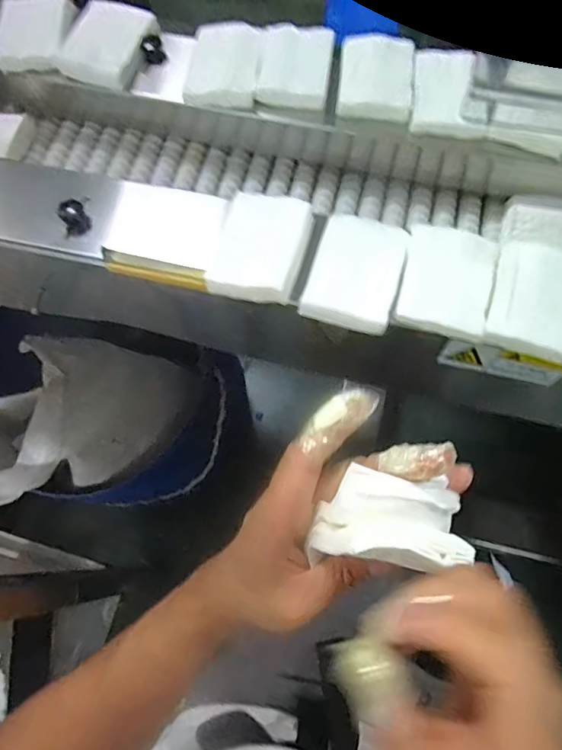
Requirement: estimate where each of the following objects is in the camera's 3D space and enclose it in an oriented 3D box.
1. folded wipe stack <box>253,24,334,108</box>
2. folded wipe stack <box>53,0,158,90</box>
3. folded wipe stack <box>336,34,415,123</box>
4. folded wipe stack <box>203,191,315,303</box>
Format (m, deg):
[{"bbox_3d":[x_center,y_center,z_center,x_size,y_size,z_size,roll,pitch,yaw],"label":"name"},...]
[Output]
[{"bbox_3d":[0.016,-0.325,0.507,0.074,0.014,0.100,7,70,4],"label":"folded wipe stack"},{"bbox_3d":[-0.188,-0.360,0.526,0.081,0.030,0.096,16,71,7],"label":"folded wipe stack"},{"bbox_3d":[0.098,-0.308,0.501,0.073,0.015,0.101,6,70,3],"label":"folded wipe stack"},{"bbox_3d":[-0.020,-0.113,0.423,0.078,0.016,0.100,14,71,7],"label":"folded wipe stack"}]

